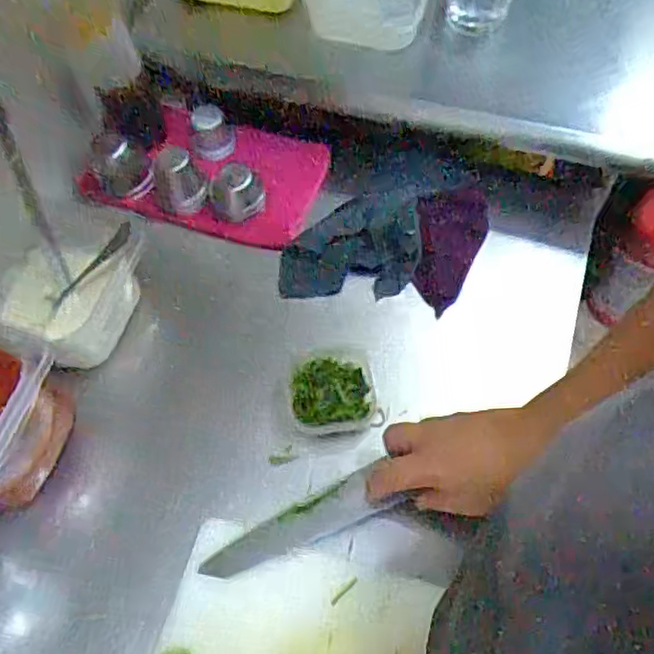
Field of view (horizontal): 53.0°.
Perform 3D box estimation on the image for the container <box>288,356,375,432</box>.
[{"bbox_3d":[0.006,0.068,0.647,0.084,0.036,0.078,-7,63,1],"label":"container"}]

